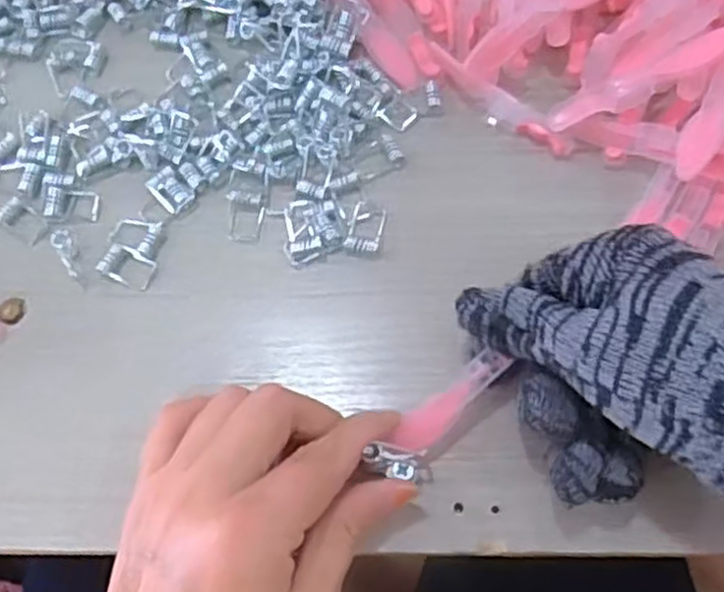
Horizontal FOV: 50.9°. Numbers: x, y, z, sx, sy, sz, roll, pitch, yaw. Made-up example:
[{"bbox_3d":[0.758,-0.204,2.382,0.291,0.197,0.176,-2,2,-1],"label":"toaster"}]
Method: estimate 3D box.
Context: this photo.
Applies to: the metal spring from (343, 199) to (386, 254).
[{"bbox_3d":[0.002,-0.029,0.320,0.014,0.004,0.022,15,76,6],"label":"metal spring"}]

